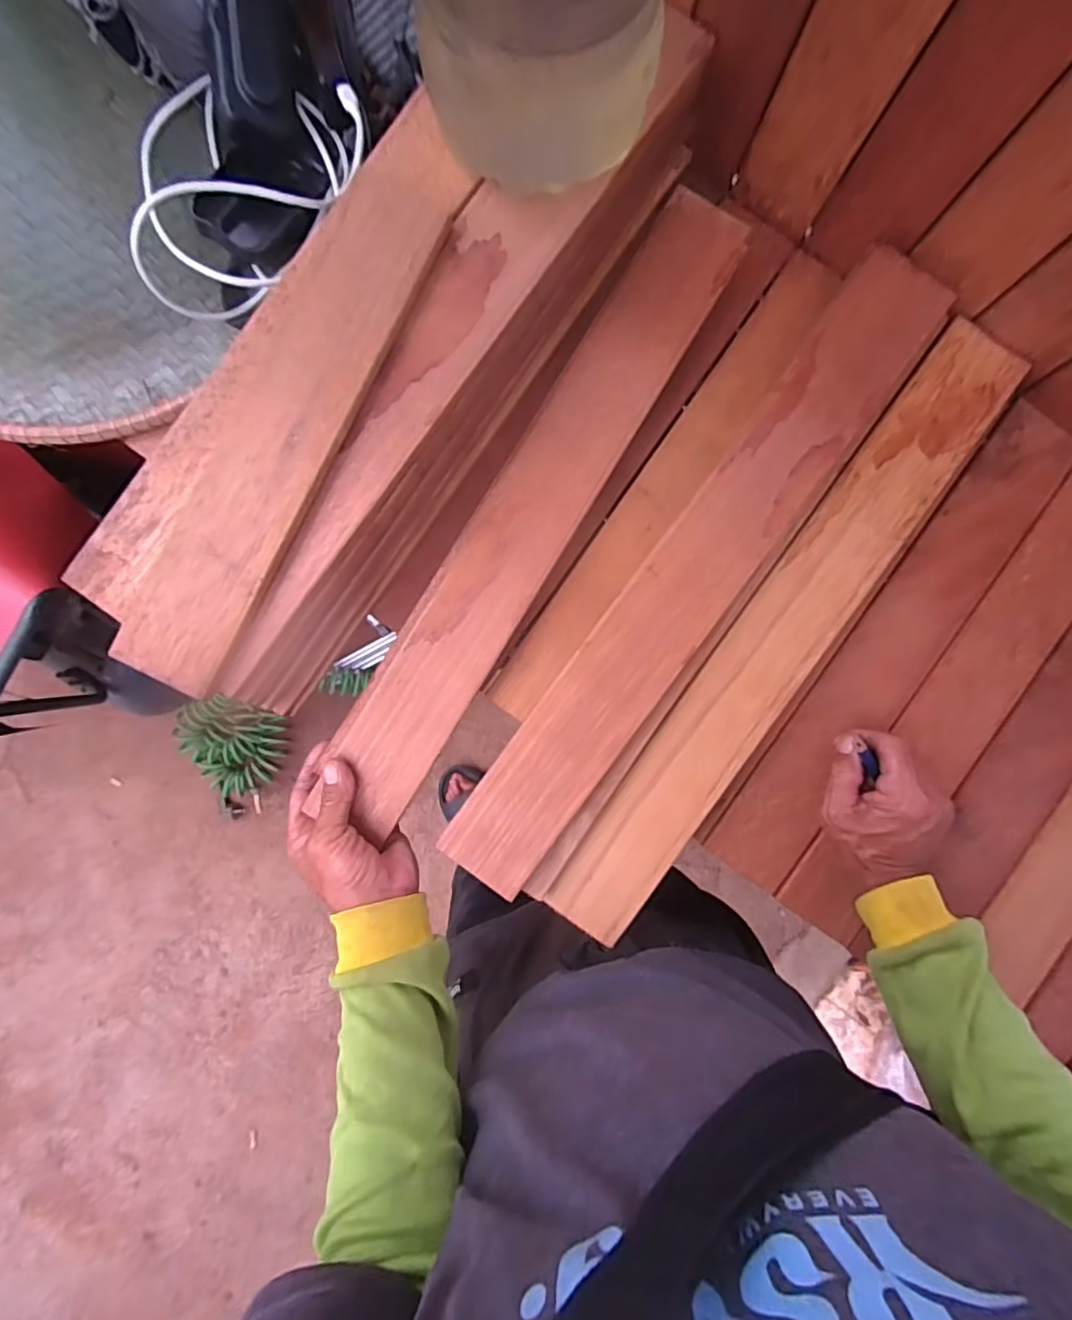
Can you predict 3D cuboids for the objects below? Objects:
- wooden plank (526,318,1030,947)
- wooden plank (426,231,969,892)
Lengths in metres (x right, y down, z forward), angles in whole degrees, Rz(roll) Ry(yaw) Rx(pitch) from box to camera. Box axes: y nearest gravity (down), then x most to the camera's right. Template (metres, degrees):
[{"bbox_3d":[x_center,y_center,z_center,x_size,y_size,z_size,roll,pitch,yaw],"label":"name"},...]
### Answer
[{"bbox_3d":[0.177,-0.019,0.423,0.073,0.025,0.502,37,87,1],"label":"wooden plank"},{"bbox_3d":[0.110,-0.058,0.403,0.068,0.010,0.496,37,89,0],"label":"wooden plank"}]

